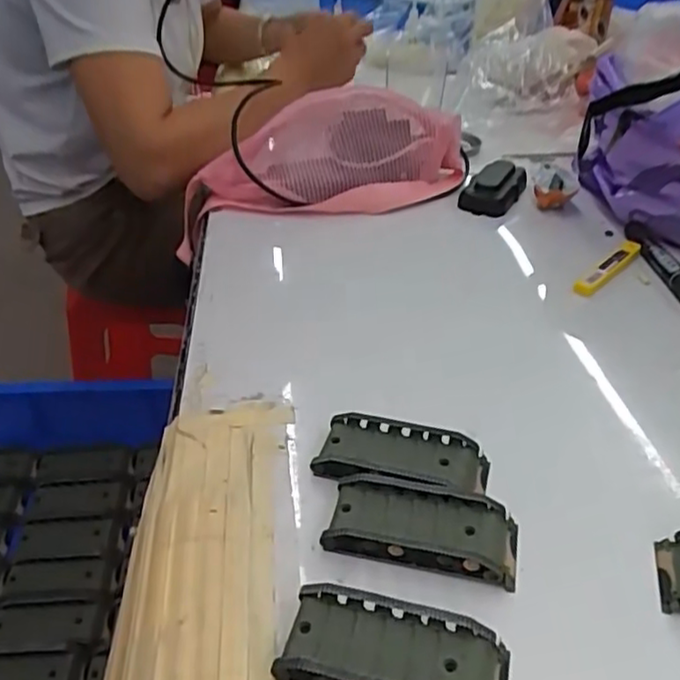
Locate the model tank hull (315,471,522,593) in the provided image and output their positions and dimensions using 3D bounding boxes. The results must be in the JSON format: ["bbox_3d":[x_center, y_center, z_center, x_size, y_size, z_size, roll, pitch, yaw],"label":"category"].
[{"bbox_3d":[0.044,0.098,0.349,0.097,0.017,0.045,10,36,11],"label":"model tank hull"}]

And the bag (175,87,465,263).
[{"bbox_3d":[-0.019,-0.197,0.711,0.295,0.125,0.157,4,36,3],"label":"bag"}]

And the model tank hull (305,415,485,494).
[{"bbox_3d":[0.037,0.069,0.389,0.098,0.017,0.046,9,36,9],"label":"model tank hull"}]

